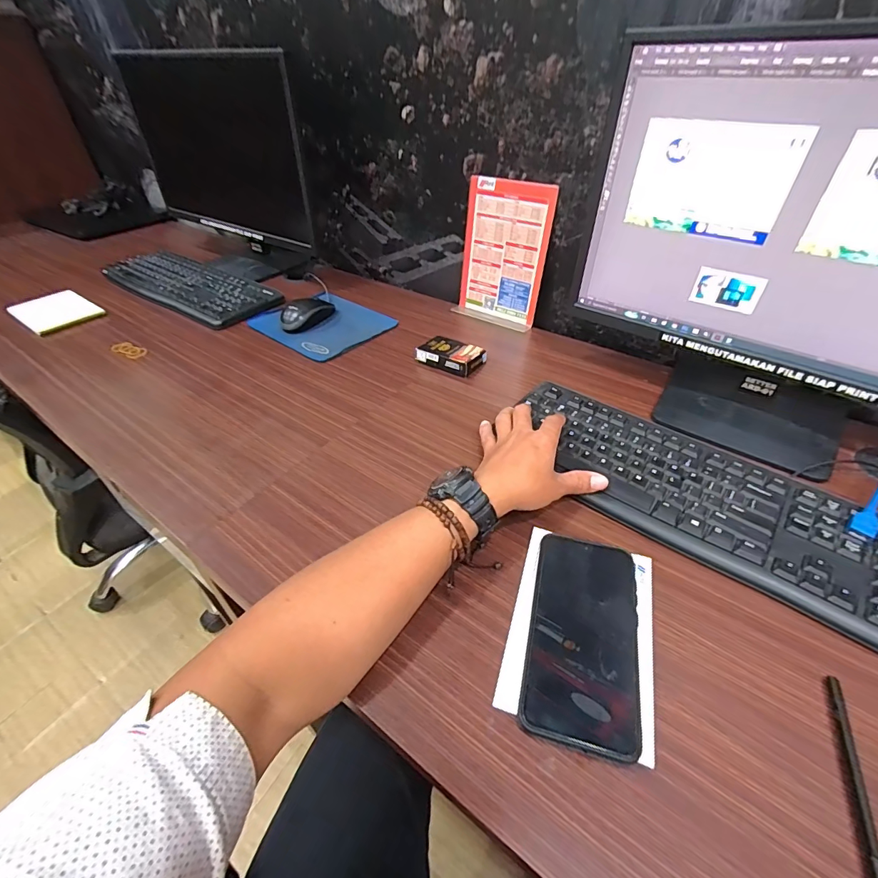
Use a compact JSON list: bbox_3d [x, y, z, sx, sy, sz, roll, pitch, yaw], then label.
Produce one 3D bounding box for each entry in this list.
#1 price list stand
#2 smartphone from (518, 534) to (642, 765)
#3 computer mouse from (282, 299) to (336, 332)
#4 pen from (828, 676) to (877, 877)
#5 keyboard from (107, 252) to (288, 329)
[{"bbox_3d":[0.103,-0.303,0.705,0.147,0.206,0.059,23,48,24],"label":"price list stand"},{"bbox_3d":[0.113,0.151,0.335,0.079,0.016,0.159,11,45,13],"label":"smartphone"},{"bbox_3d":[-0.227,-0.216,0.729,0.053,0.030,0.101,21,48,22],"label":"computer mouse"},{"bbox_3d":[0.259,0.217,0.262,0.007,0.007,0.139,16,46,18],"label":"pen"},{"bbox_3d":[-0.506,-0.313,0.851,0.442,0.020,0.152,25,49,26],"label":"keyboard"}]

